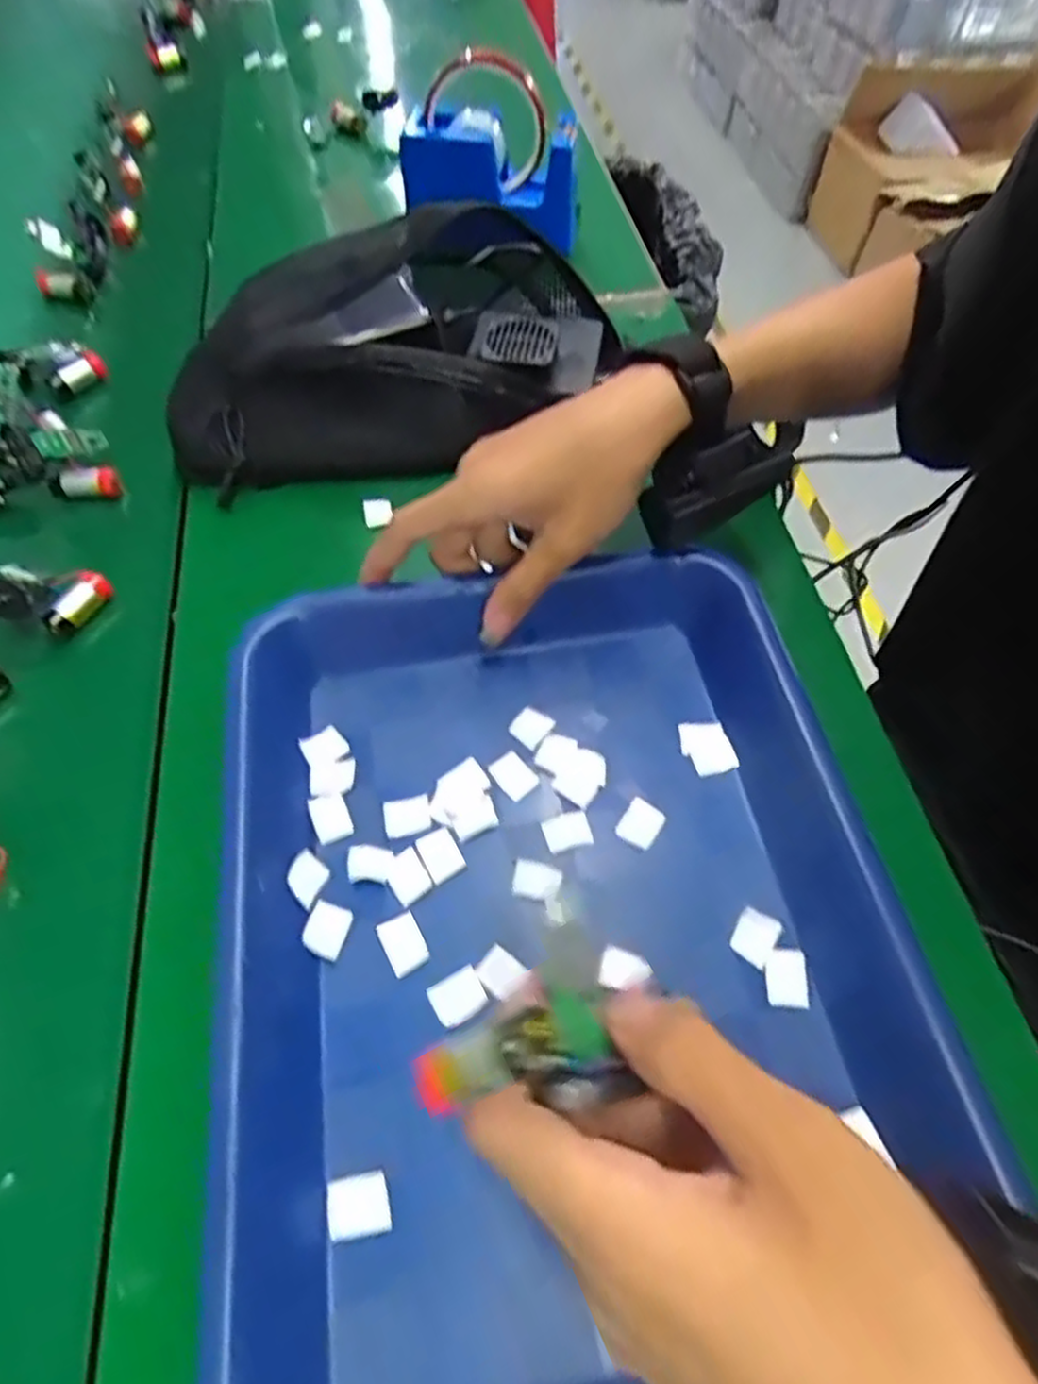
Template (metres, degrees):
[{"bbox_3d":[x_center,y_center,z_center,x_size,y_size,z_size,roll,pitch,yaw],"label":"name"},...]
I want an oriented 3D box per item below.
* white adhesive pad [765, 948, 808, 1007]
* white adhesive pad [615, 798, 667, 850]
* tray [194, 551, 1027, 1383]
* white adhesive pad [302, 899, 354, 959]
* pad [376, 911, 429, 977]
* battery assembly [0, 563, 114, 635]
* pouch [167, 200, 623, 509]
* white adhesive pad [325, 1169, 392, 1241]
[{"bbox_3d":[0.106,0.113,0.298,0.015,0.004,0.021,3,57,2],"label":"white adhesive pad"},{"bbox_3d":[0.053,0.057,0.329,0.016,0.004,0.021,28,61,17],"label":"white adhesive pad"},{"bbox_3d":[0.019,0.092,0.301,0.270,0.047,0.326,-9,57,-5],"label":"tray"},{"bbox_3d":[-0.078,0.096,0.306,0.016,0.006,0.020,15,58,10],"label":"white adhesive pad"},{"bbox_3d":[-0.047,0.101,0.304,0.015,0.004,0.022,-25,60,-15],"label":"pad"},{"bbox_3d":[-0.246,-0.052,0.382,0.053,0.035,0.033,1,57,1],"label":"battery assembly"},{"bbox_3d":[-0.077,-0.220,0.458,0.265,0.092,0.157,-8,57,-5],"label":"pouch"},{"bbox_3d":[-0.055,0.177,0.259,0.021,0.004,0.017,-11,58,-7],"label":"white adhesive pad"}]

